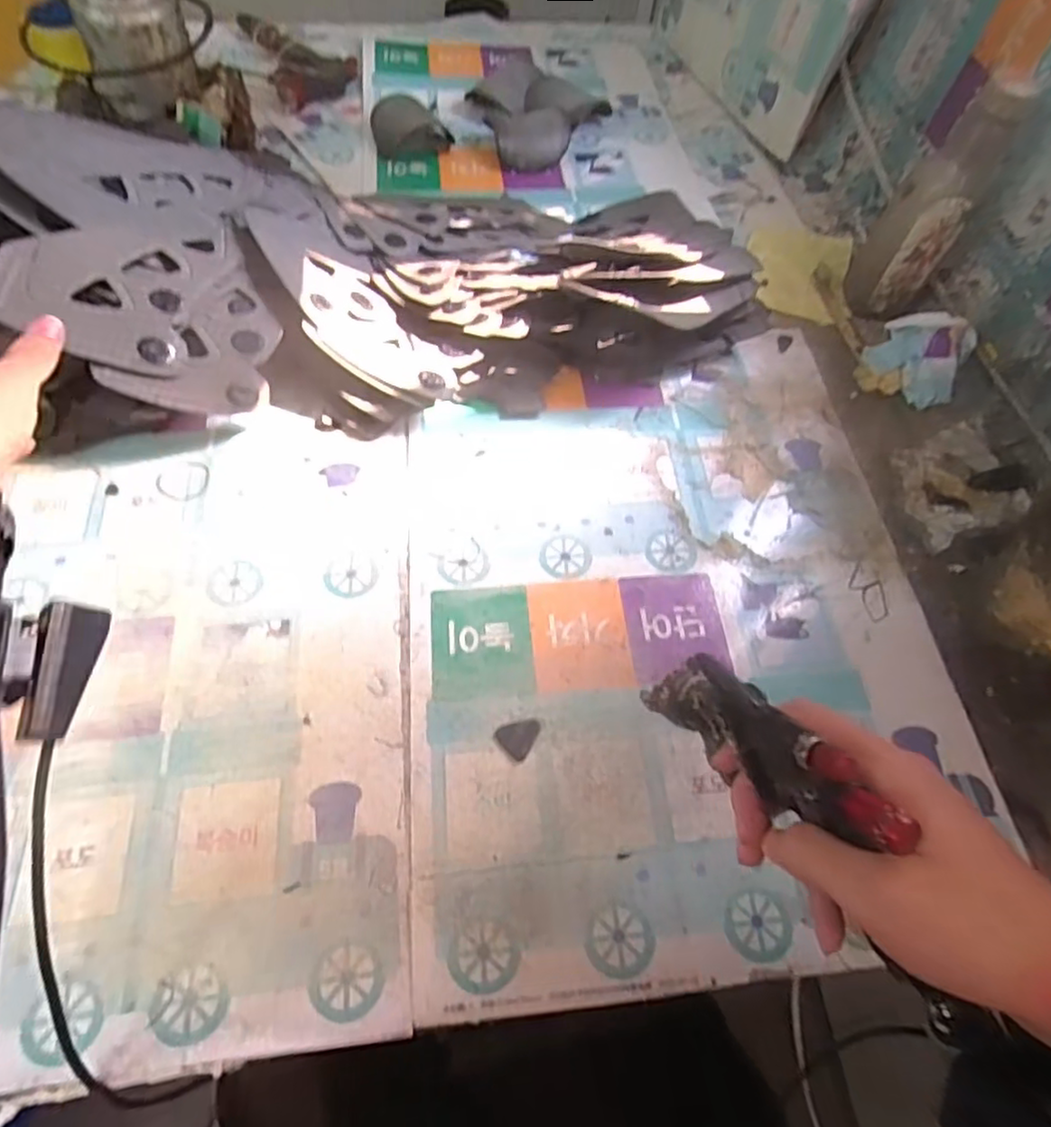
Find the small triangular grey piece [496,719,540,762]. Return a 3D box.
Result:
[{"bbox_3d":[-0.004,0.113,0.430,0.024,0.005,0.028,39,65,18],"label":"small triangular grey piece"}]

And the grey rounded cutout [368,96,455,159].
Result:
[{"bbox_3d":[-0.134,-0.514,0.764,0.094,0.041,0.062,-6,60,-6],"label":"grey rounded cutout"}]

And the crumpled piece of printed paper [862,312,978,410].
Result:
[{"bbox_3d":[0.350,-0.181,0.577,0.079,0.074,0.036,22,61,10],"label":"crumpled piece of printed paper"}]

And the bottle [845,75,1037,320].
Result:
[{"bbox_3d":[0.364,-0.322,0.585,0.053,0.202,0.054,3,60,-1],"label":"bottle"}]

